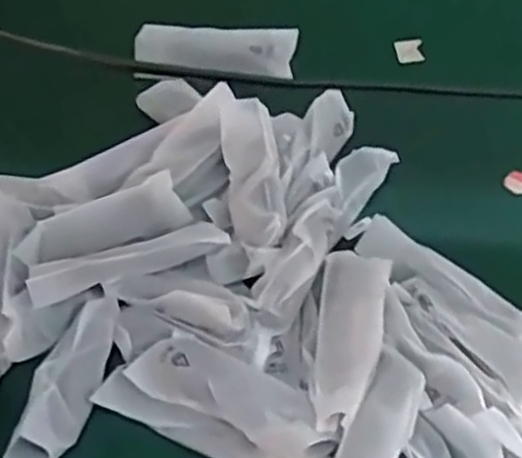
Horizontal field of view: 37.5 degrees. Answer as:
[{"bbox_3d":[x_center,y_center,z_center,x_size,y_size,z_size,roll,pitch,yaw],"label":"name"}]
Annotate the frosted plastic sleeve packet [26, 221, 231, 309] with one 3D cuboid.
[{"bbox_3d":[-0.105,0.024,0.607,0.155,0.011,0.035,-16,56,-7],"label":"frosted plastic sleeve packet"}]

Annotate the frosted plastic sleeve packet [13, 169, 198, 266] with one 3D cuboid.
[{"bbox_3d":[-0.130,-0.004,0.633,0.135,0.024,0.043,-20,90,4],"label":"frosted plastic sleeve packet"}]

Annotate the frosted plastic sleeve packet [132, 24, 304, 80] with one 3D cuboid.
[{"bbox_3d":[-0.047,-0.177,0.786,0.160,0.027,0.064,3,56,6],"label":"frosted plastic sleeve packet"}]

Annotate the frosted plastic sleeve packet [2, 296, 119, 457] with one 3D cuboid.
[{"bbox_3d":[-0.145,0.110,0.569,0.045,0.021,0.136,9,57,10],"label":"frosted plastic sleeve packet"}]

